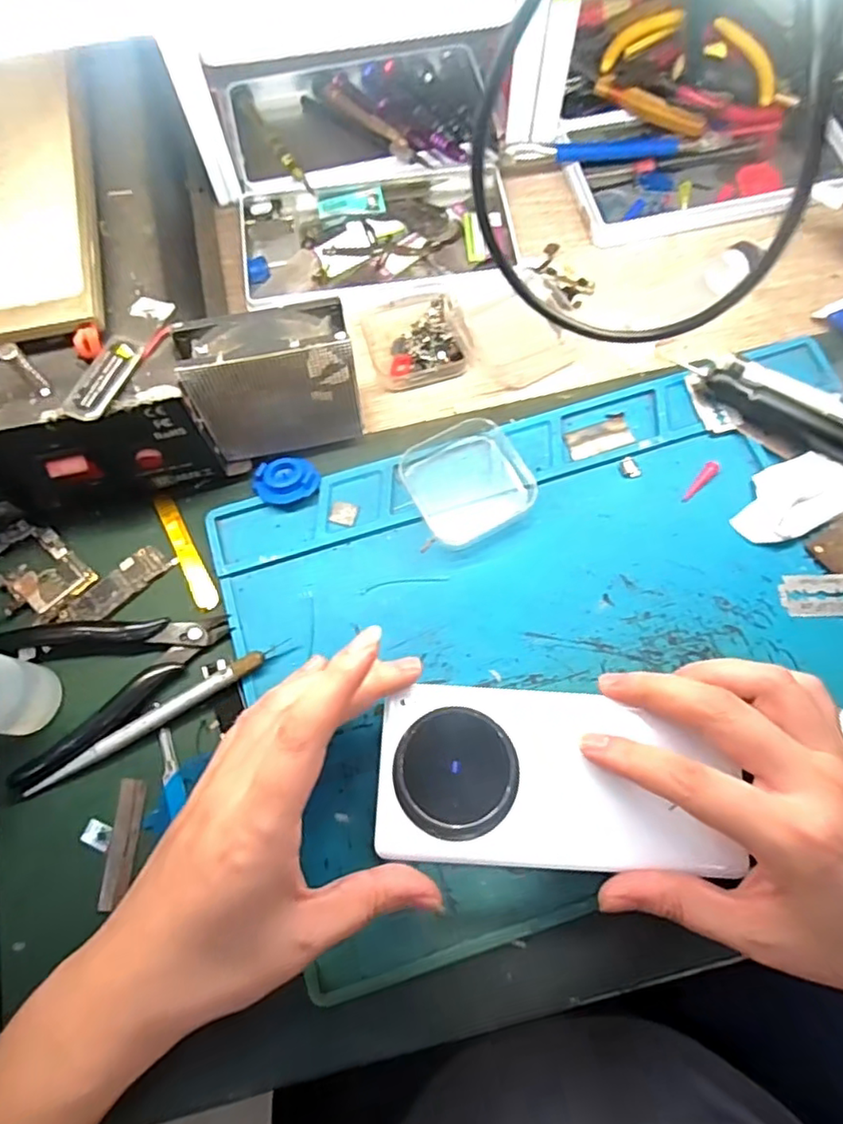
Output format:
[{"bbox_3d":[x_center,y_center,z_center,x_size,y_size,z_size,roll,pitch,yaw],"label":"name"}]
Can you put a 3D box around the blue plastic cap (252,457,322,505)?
[{"bbox_3d":[-0.076,-0.046,0.343,0.036,0.009,0.028,-17,73,-4],"label":"blue plastic cap"}]

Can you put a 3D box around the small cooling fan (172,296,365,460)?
[{"bbox_3d":[-0.074,-0.090,0.317,0.080,0.088,0.030,-15,73,-4],"label":"small cooling fan"}]

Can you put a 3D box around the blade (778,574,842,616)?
[{"bbox_3d":[0.212,0.017,0.322,0.041,0.004,0.023,-2,73,5],"label":"blade"}]

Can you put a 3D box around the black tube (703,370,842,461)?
[{"bbox_3d":[0.220,-0.074,0.343,0.124,0.015,0.019,30,75,10],"label":"black tube"}]

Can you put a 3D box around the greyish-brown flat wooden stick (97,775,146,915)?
[{"bbox_3d":[-0.143,0.134,0.292,0.013,0.004,0.054,2,68,-4],"label":"greyish-brown flat wooden stick"}]

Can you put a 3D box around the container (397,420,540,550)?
[{"bbox_3d":[0.026,-0.044,0.339,0.062,0.014,0.061,-26,74,-7],"label":"container"}]

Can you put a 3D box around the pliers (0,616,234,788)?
[{"bbox_3d":[-0.159,0.052,0.311,0.112,0.013,0.074,-23,73,-6],"label":"pliers"}]

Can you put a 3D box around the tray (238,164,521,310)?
[{"bbox_3d":[-0.029,-0.218,0.402,0.174,0.017,0.092,-8,72,-1],"label":"tray"}]

